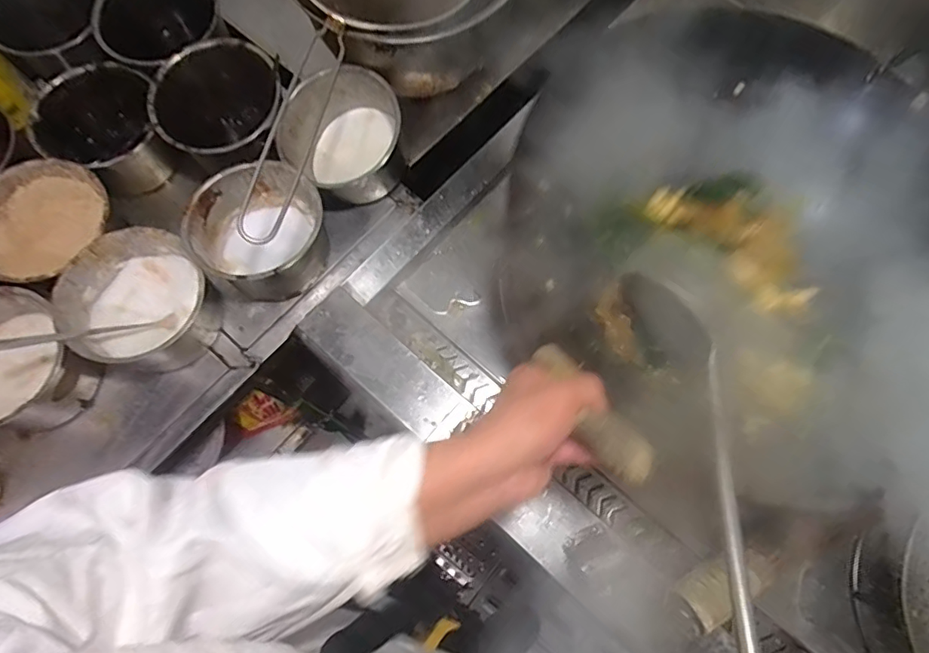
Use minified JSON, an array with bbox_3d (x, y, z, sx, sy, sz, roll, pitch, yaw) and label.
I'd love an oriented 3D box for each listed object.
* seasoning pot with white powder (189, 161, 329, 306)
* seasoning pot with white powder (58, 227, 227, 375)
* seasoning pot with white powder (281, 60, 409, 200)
[{"bbox_3d":[-0.239,-0.114,0.654,0.136,0.079,0.146,0,73,-1],"label":"seasoning pot with white powder"},{"bbox_3d":[-0.362,-0.020,0.623,0.147,0.090,0.144,0,73,-1],"label":"seasoning pot with white powder"},{"bbox_3d":[-0.152,-0.228,0.677,0.141,0.107,0.141,0,73,-1],"label":"seasoning pot with white powder"}]

